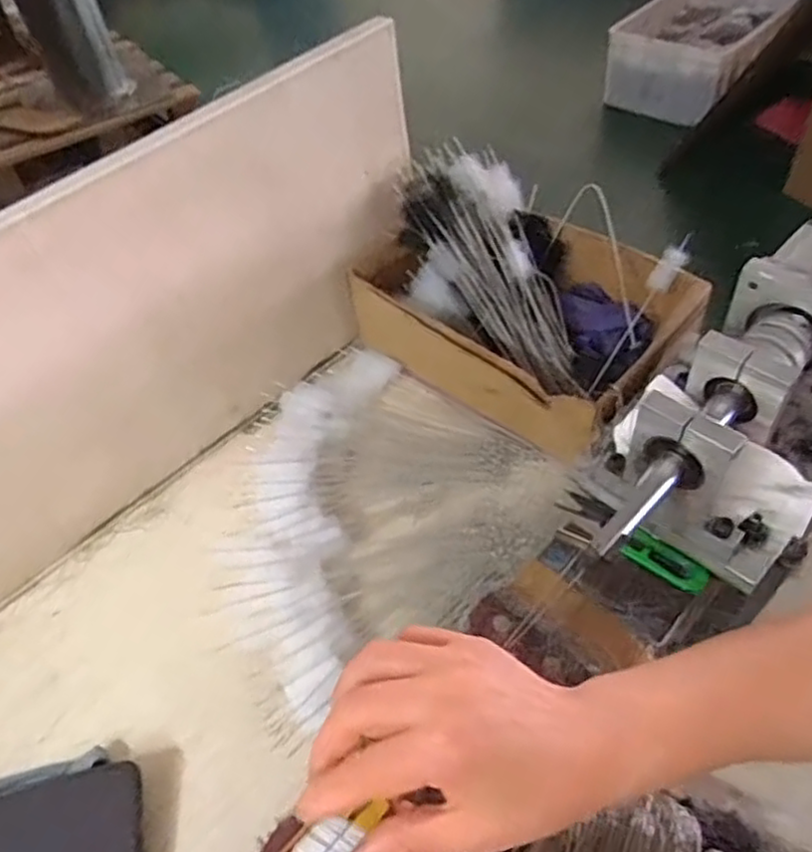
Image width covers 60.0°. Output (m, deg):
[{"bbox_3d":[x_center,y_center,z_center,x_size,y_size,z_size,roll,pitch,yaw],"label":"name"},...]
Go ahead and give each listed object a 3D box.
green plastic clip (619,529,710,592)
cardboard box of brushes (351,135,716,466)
[{"bbox_3d":[0.180,0.094,0.490,0.059,0.004,0.024,36,92,37],"label":"green plastic clip"},{"bbox_3d":[0.108,-0.114,0.649,0.285,0.146,0.192,33,60,30],"label":"cardboard box of brushes"}]

